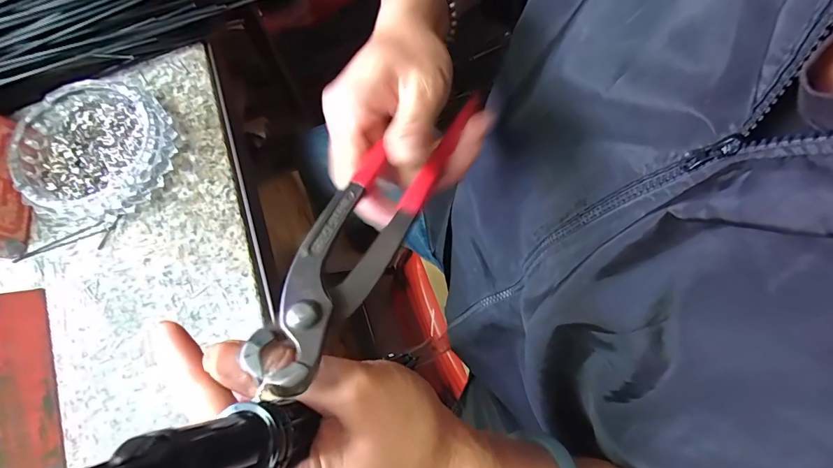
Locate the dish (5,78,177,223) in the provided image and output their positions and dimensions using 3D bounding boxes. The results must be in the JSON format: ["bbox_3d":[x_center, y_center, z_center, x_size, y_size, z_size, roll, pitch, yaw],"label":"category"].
[{"bbox_3d":[-0.266,-0.070,0.341,0.116,0.032,0.117,0,74,1],"label":"dish"}]

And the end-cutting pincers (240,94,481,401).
[{"bbox_3d":[-0.015,-0.018,0.186,0.036,0.010,0.186,26,52,8],"label":"end-cutting pincers"}]

